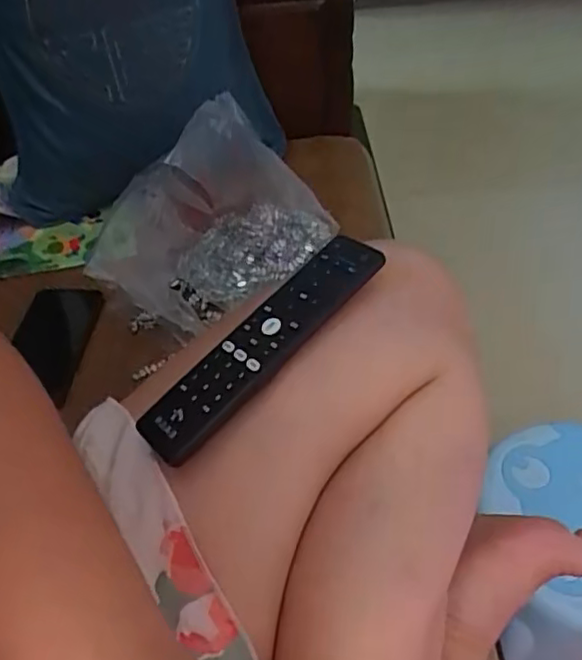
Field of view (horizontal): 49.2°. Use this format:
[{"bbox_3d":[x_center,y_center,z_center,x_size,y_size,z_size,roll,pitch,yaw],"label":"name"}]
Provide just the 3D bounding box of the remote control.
[{"bbox_3d":[-0.015,0.007,0.358,0.165,0.011,0.041,-44,56,-14],"label":"remote control"}]

